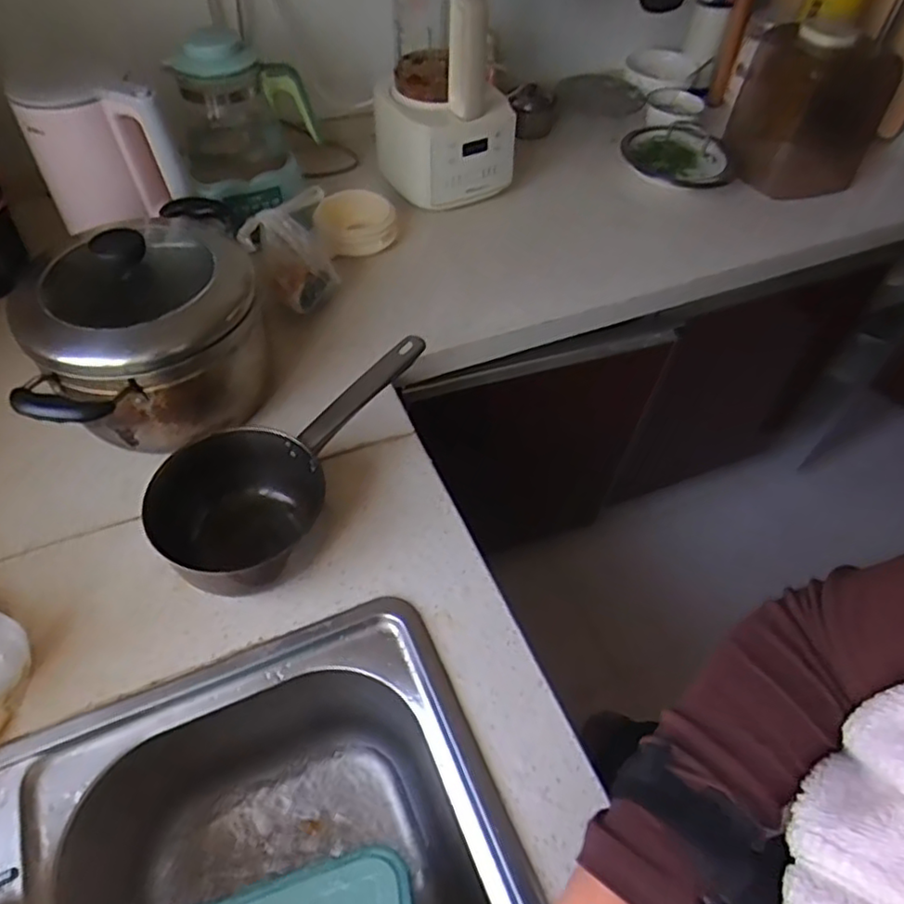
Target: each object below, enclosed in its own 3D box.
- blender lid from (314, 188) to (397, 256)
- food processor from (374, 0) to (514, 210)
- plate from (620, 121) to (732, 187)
[{"bbox_3d":[-0.144,-0.345,0.962,0.122,0.044,0.114,1,52,-1],"label":"blender lid"},{"bbox_3d":[-0.012,-0.560,0.987,0.213,0.311,0.228,-3,53,-4],"label":"food processor"},{"bbox_3d":[0.400,-0.532,1.119,0.195,0.043,0.175,33,58,20],"label":"plate"}]

